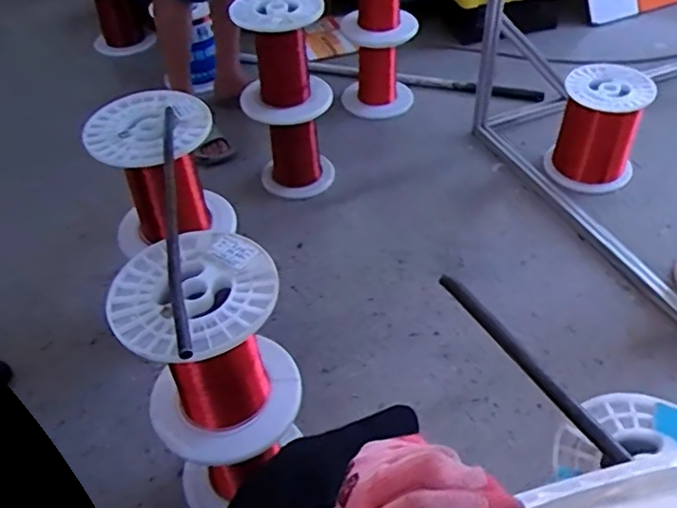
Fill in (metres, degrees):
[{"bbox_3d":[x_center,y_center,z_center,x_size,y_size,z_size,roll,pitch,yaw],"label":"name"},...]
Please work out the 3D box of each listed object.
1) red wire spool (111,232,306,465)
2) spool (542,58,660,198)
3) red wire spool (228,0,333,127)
[{"bbox_3d":[-0.169,0.123,0.822,0.198,0.235,0.205,-2,45,2],"label":"red wire spool"},{"bbox_3d":[0.662,-0.327,1.574,0.202,0.242,0.249,16,48,18],"label":"spool"},{"bbox_3d":[-0.133,-0.460,1.421,0.203,0.265,0.205,-2,45,2],"label":"red wire spool"}]

